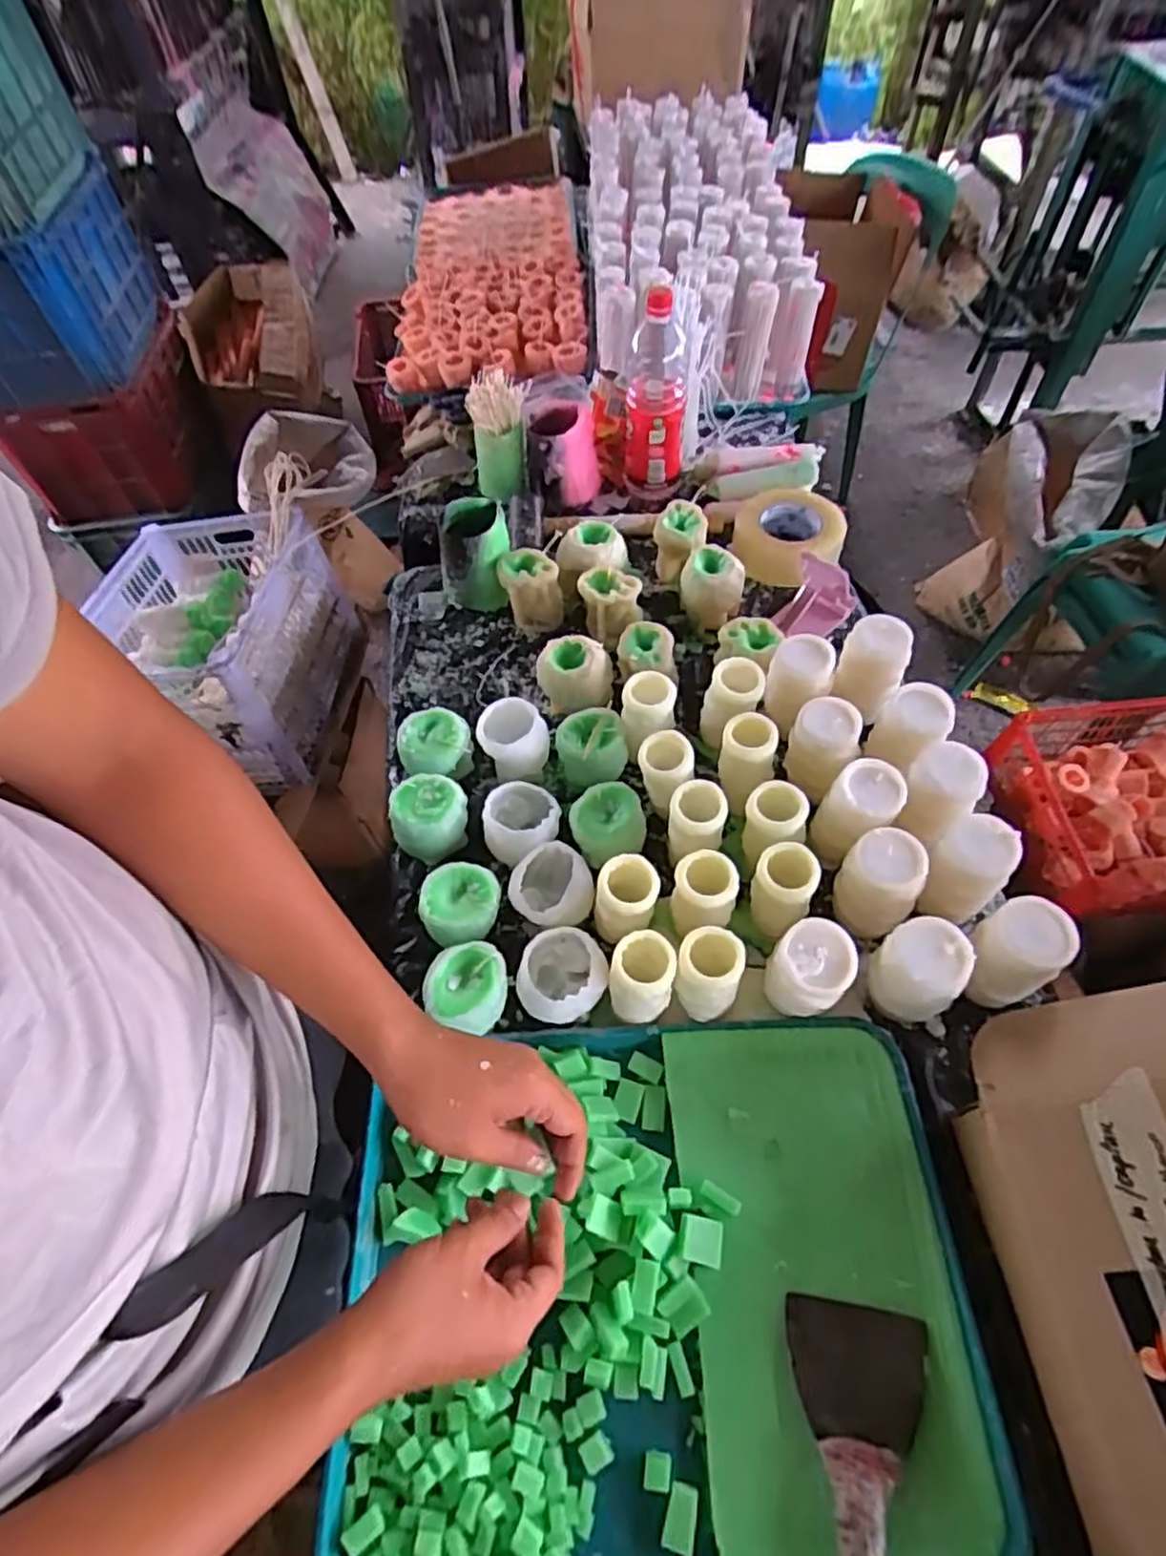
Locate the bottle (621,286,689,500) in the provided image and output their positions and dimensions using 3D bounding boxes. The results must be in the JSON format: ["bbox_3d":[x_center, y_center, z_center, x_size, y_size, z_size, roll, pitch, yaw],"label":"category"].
[{"bbox_3d":[0.093,-0.491,0.943,0.078,0.244,0.073,2,57,5],"label":"bottle"}]

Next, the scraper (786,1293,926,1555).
[{"bbox_3d":[0.176,0.449,0.457,0.089,0.021,0.192,7,57,8],"label":"scraper"}]

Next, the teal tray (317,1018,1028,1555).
[{"bbox_3d":[0.052,0.357,0.525,0.431,0.032,0.338,-5,56,1],"label":"teal tray"}]

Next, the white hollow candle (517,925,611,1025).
[{"bbox_3d":[-0.016,0.175,0.634,0.068,0.058,0.075,28,62,20],"label":"white hollow candle"}]

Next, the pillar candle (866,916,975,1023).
[{"bbox_3d":[0.272,0.159,0.598,0.065,0.092,0.060,29,63,21],"label":"pillar candle"}]

